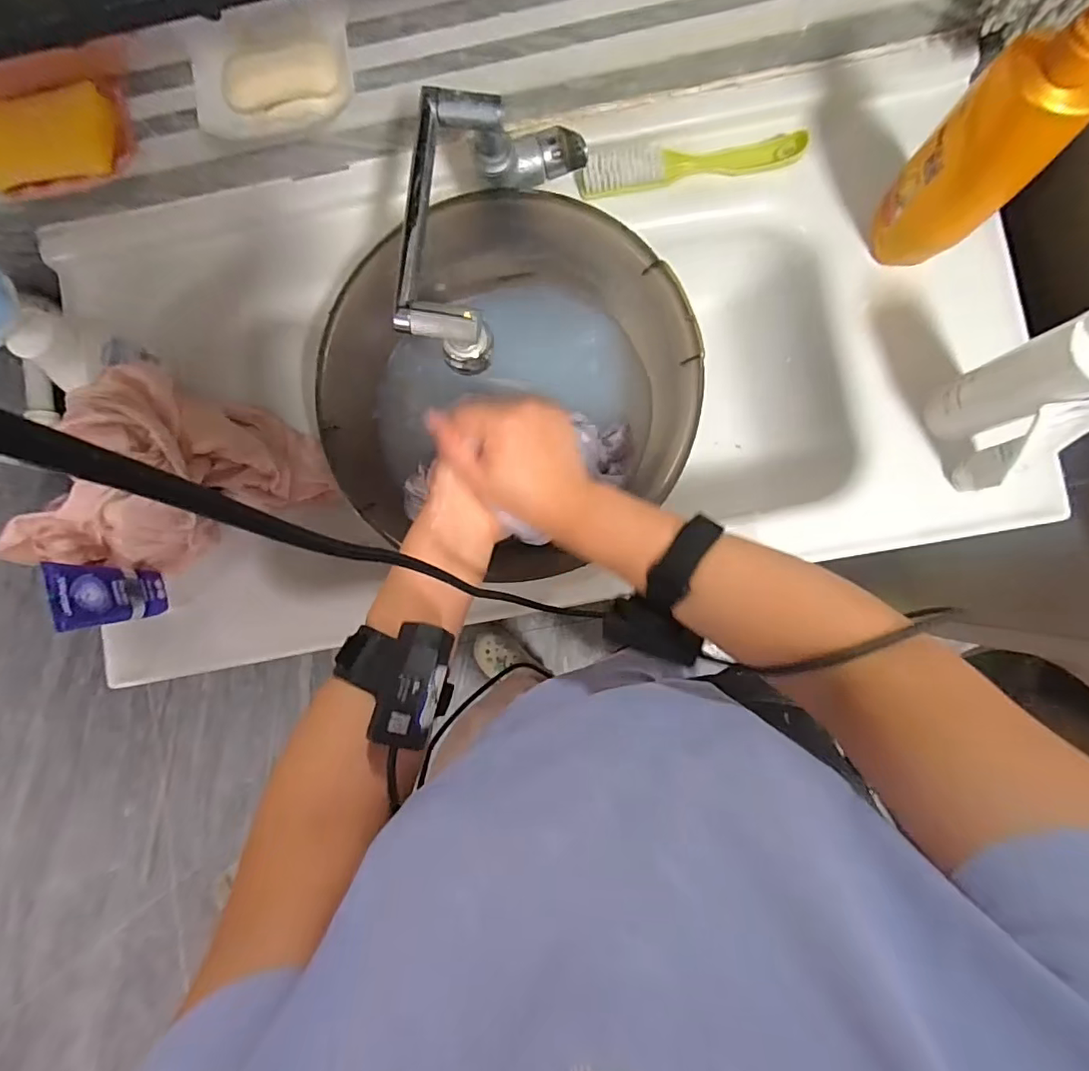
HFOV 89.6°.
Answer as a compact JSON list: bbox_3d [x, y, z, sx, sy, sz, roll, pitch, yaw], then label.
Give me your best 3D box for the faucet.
[{"bbox_3d":[-0.061,-0.277,0.483,0.108,0.101,0.243,23,88,4],"label":"faucet"}]

